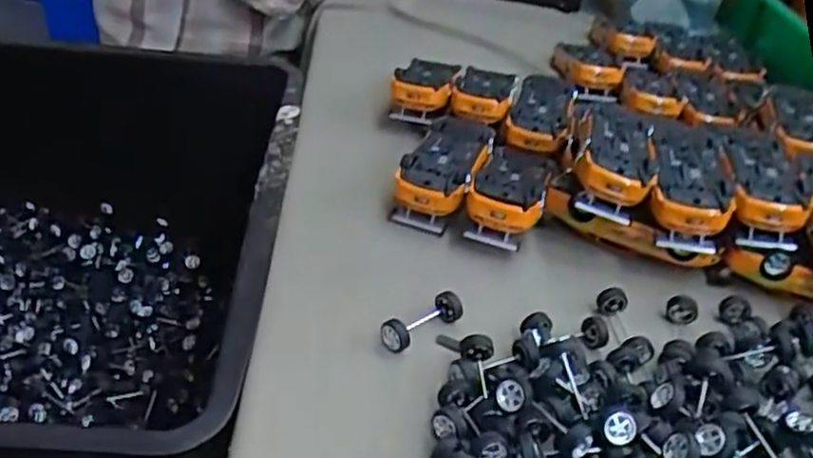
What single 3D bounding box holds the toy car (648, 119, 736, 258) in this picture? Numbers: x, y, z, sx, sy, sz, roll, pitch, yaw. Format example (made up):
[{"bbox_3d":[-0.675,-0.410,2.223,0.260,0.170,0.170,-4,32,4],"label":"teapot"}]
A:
[{"bbox_3d":[0.211,-0.043,0.542,0.054,0.034,0.143,12,39,10],"label":"toy car"}]

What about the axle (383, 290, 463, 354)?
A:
[{"bbox_3d":[0.010,0.057,0.445,0.056,0.019,0.017,-24,46,-31],"label":"axle"}]

